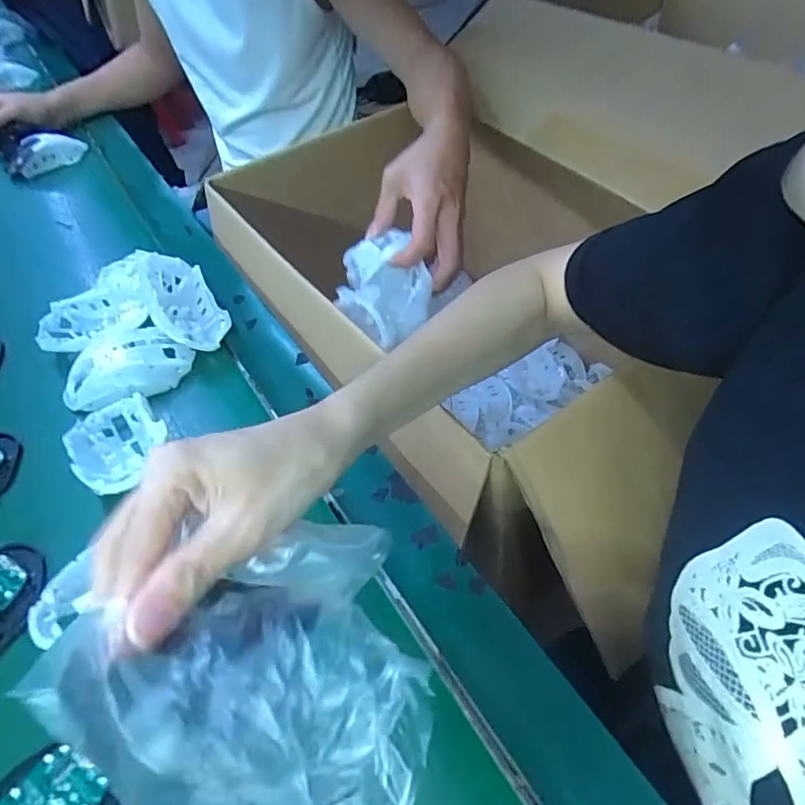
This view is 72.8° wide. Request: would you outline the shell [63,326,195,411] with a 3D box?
[{"bbox_3d":[-0.245,-0.034,0.482,0.108,0.032,0.059,-23,50,-15],"label":"shell"}]

